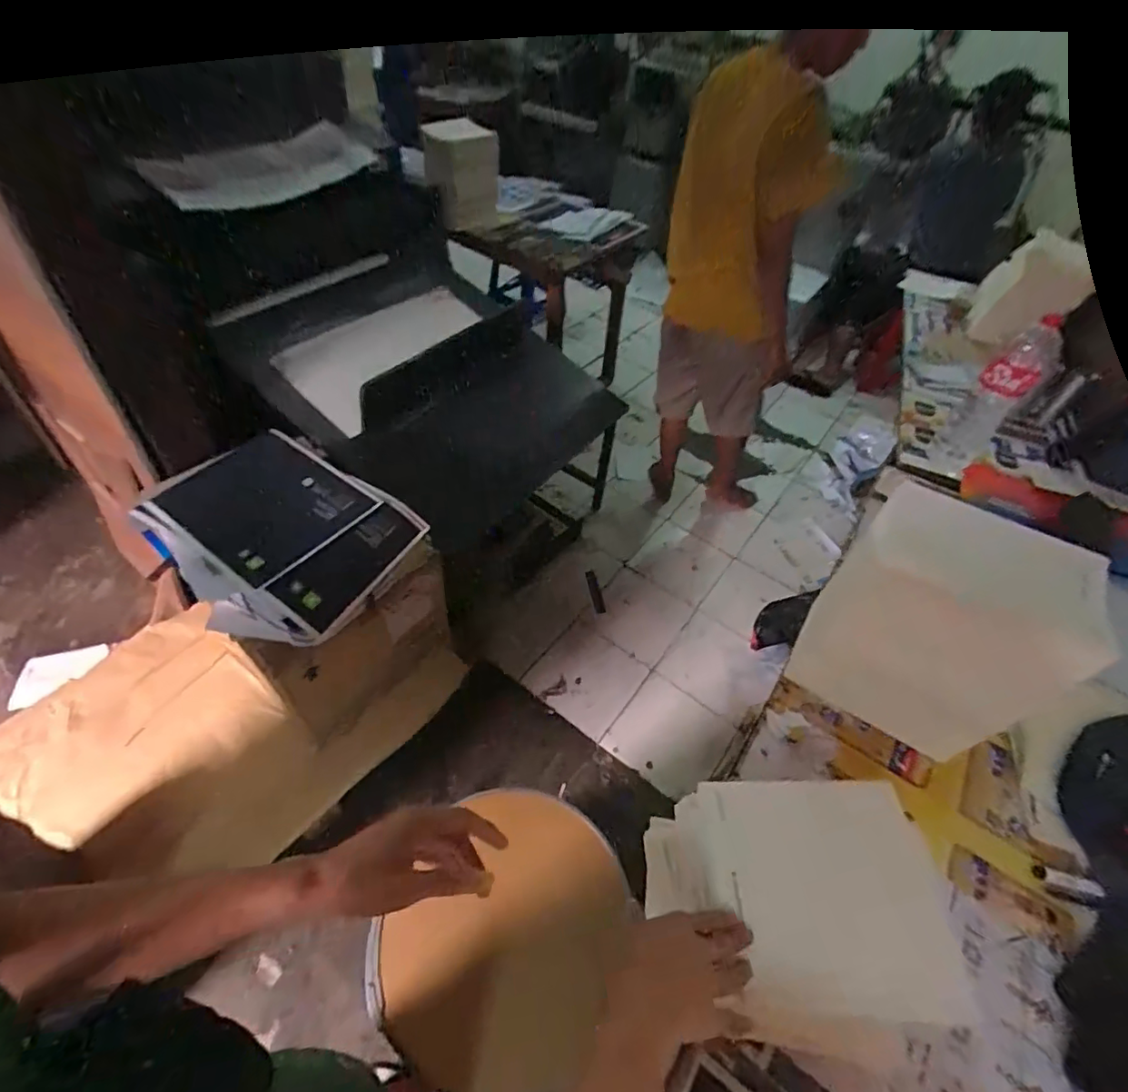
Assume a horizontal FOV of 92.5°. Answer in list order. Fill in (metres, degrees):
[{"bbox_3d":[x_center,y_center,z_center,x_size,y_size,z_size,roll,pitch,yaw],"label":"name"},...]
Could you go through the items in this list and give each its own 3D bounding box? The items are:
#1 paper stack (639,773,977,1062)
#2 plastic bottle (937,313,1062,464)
[{"bbox_3d":[0.261,0.387,0.578,0.332,0.037,0.243,3,66,-9],"label":"paper stack"},{"bbox_3d":[0.916,-0.316,1.153,0.101,0.302,0.096,-35,60,-30],"label":"plastic bottle"}]

